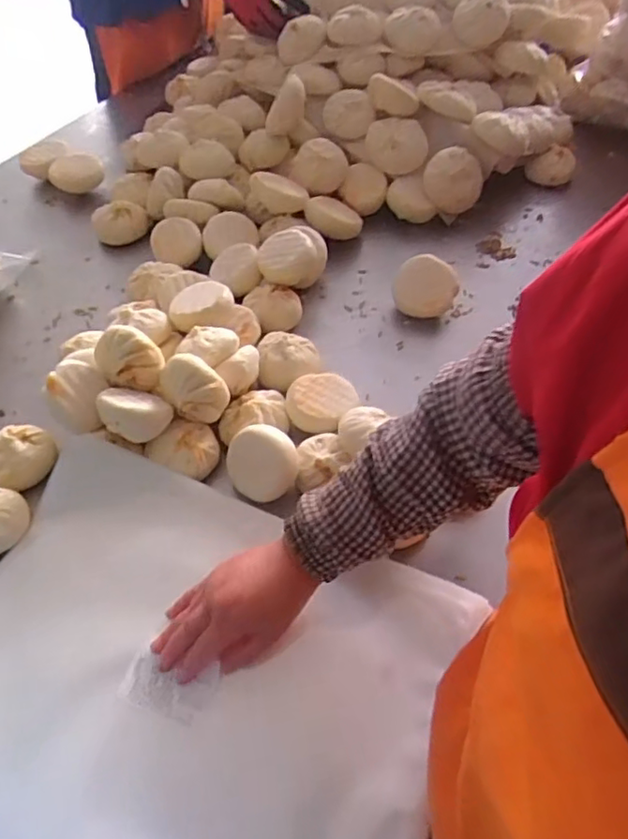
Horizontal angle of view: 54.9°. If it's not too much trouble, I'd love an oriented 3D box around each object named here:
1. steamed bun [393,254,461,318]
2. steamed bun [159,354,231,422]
[{"bbox_3d":[0.145,-0.168,0.791,0.079,0.057,0.082,-1,53,1],"label":"steamed bun"},{"bbox_3d":[-0.127,-0.034,0.643,0.065,0.061,0.051,-18,54,-11],"label":"steamed bun"}]

